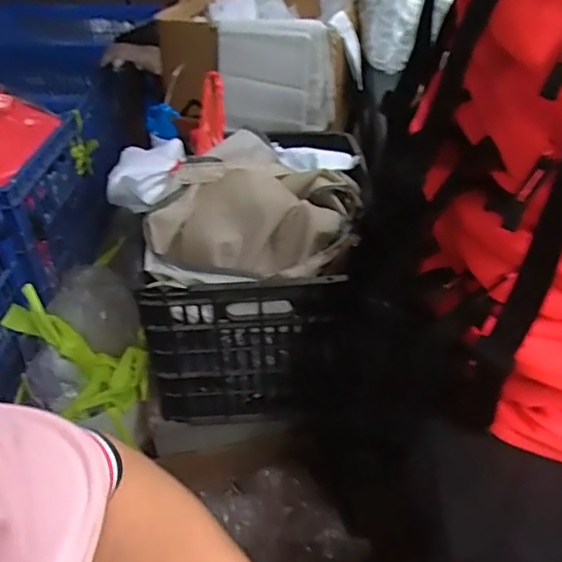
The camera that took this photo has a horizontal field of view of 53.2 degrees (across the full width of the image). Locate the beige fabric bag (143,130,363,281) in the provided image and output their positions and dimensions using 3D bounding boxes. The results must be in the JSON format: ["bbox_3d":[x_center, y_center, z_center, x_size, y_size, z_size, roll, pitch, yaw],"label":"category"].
[{"bbox_3d":[-0.036,-0.109,0.823,0.265,0.111,0.255,14,41,18],"label":"beige fabric bag"}]

